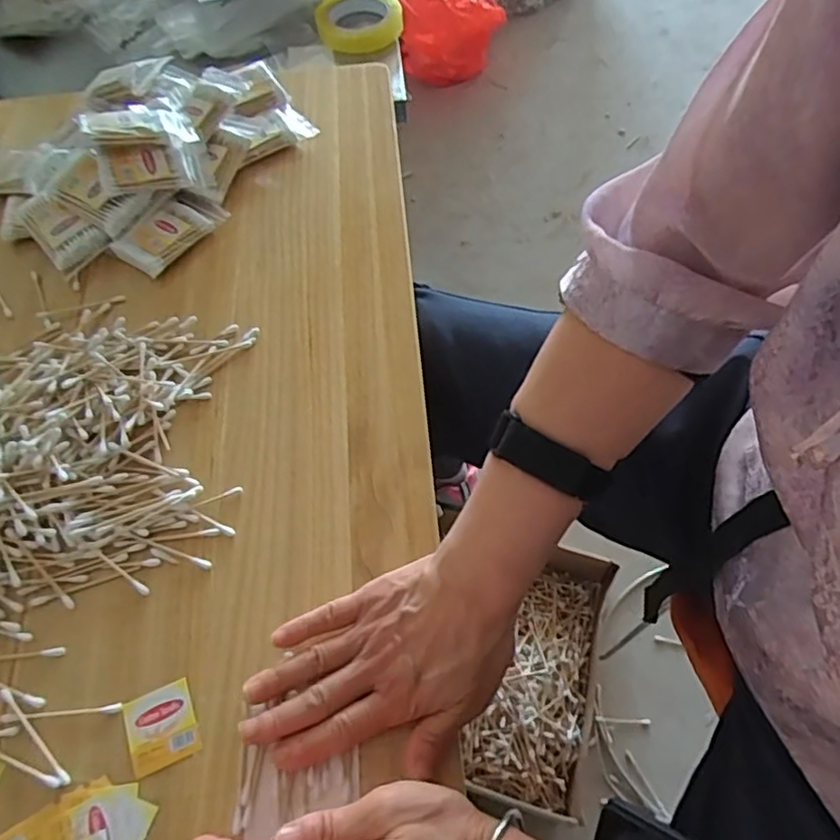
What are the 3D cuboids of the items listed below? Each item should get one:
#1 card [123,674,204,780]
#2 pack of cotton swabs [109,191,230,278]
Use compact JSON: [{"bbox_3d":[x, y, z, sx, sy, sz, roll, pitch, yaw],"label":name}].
[{"bbox_3d":[-0.156,0.184,0.382,0.040,0.004,0.043,-22,63,-9],"label":"card"},{"bbox_3d":[-0.227,-0.171,0.578,0.054,0.027,0.093,33,68,19],"label":"pack of cotton swabs"}]

